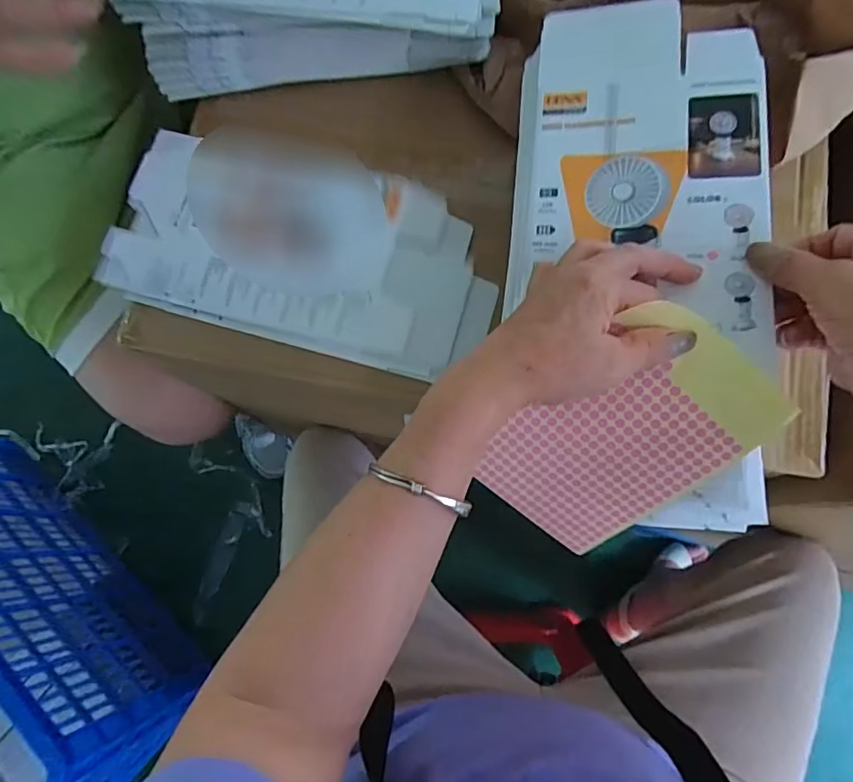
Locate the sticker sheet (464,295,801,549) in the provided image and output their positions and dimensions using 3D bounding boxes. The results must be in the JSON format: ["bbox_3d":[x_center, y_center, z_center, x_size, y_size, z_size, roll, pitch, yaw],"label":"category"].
[{"bbox_3d":[0.116,0.030,0.331,0.107,0.014,0.164,38,120,-7],"label":"sticker sheet"}]

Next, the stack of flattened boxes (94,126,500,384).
[{"bbox_3d":[-0.096,-0.128,0.450,0.309,0.022,0.183,15,76,7],"label":"stack of flattened boxes"}]

